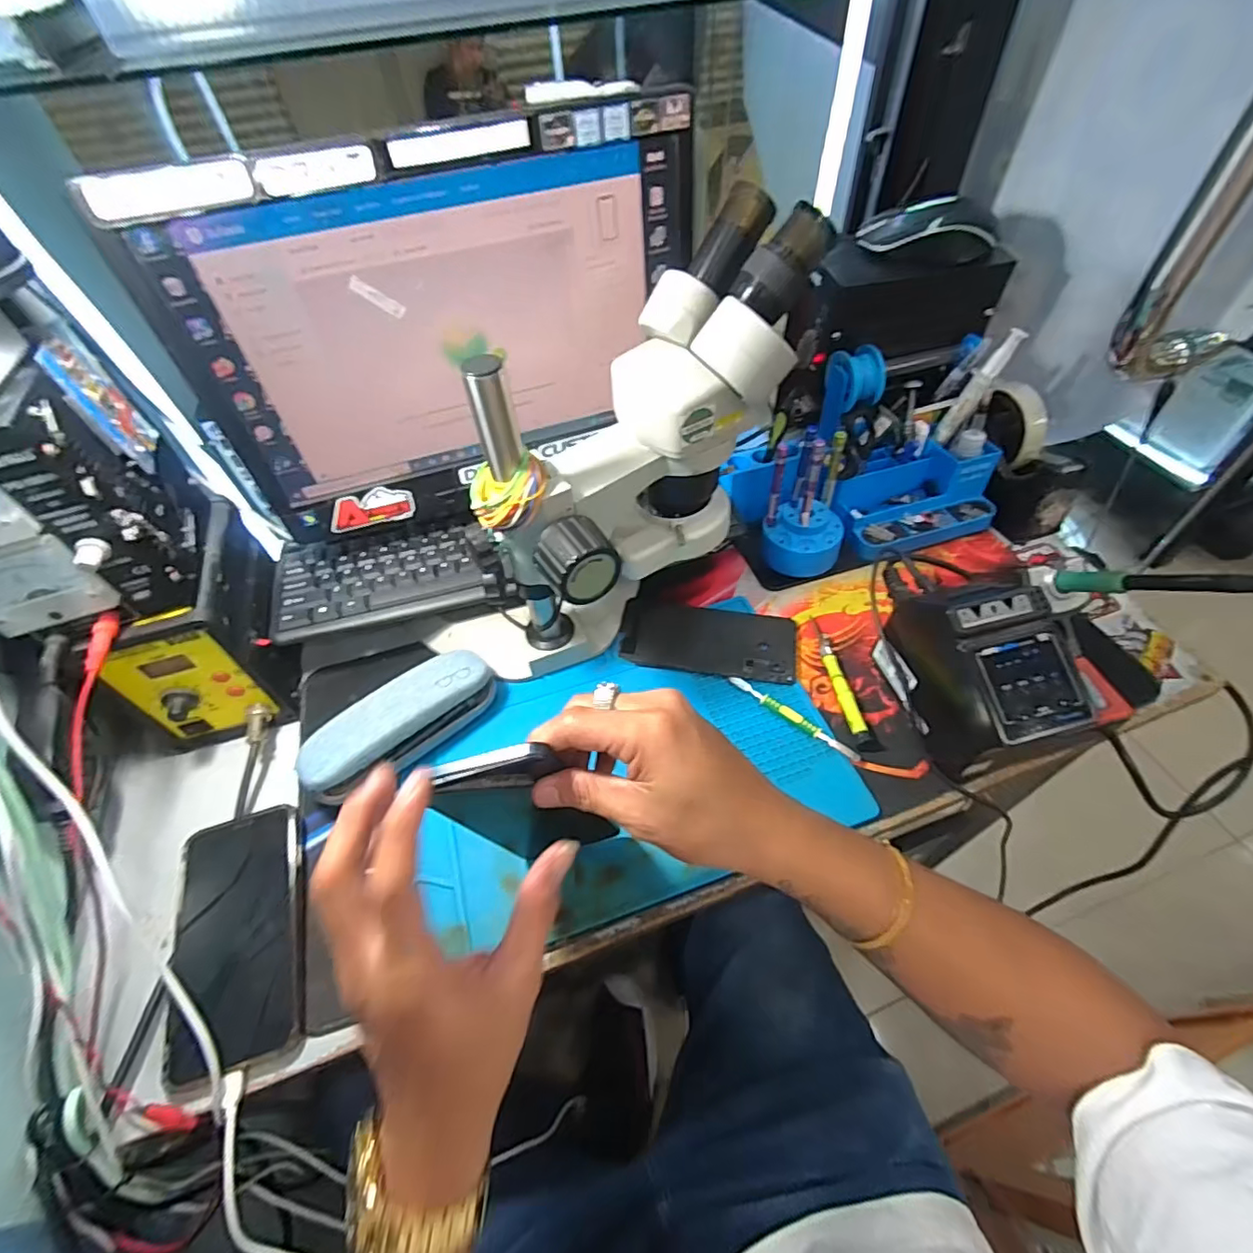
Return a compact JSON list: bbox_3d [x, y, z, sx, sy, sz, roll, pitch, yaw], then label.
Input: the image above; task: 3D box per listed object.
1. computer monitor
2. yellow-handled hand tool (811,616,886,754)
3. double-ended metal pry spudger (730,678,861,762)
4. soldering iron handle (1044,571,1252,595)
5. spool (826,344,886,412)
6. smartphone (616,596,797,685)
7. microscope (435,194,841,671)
[{"bbox_3d":[-0.129,-0.213,0.442,0.371,0.249,0.043,-19,53,-12],"label":"computer monitor"},{"bbox_3d":[0.183,0.047,0.494,0.019,0.008,0.132,-10,52,-4],"label":"yellow-handled hand tool"},{"bbox_3d":[0.138,0.074,0.475,0.116,0.009,0.011,30,59,24],"label":"double-ended metal pry spudger"},{"bbox_3d":[0.318,-0.025,0.345,0.016,0.144,0.014,-10,96,-4],"label":"soldering iron handle"},{"bbox_3d":[0.214,-0.232,0.537,0.033,0.048,0.051,-19,53,-12],"label":"spool"},{"bbox_3d":[0.075,0.011,0.533,0.159,0.005,0.076,8,52,10],"label":"smartphone"},{"bbox_3d":[-0.019,-0.106,0.441,0.295,0.291,0.145,-32,56,-20],"label":"microscope"}]

